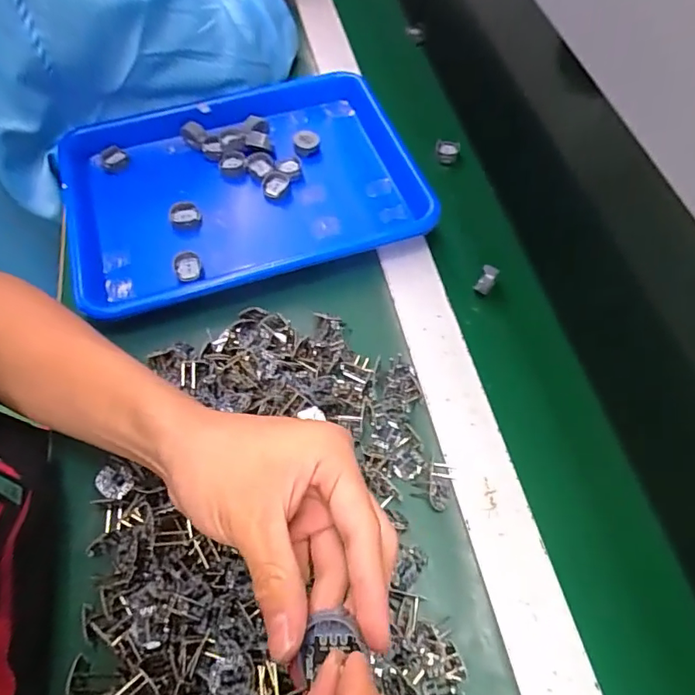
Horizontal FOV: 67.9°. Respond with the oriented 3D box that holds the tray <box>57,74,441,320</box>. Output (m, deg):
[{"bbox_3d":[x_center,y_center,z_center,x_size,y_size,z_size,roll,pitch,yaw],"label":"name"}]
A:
[{"bbox_3d":[-0.102,-0.161,0.512,0.343,0.033,0.237,-17,62,-9],"label":"tray"}]

